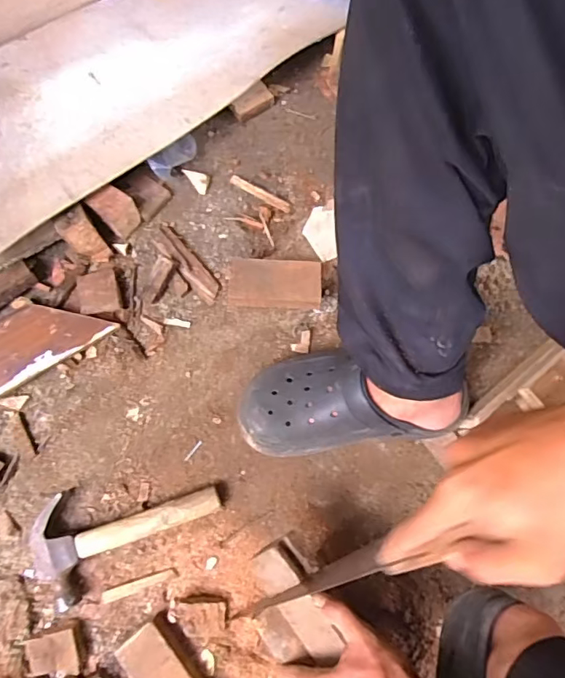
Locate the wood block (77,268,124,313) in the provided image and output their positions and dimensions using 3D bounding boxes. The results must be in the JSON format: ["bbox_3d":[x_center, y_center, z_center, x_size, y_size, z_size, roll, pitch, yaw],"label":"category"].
[{"bbox_3d":[-0.239,-0.061,0.669,0.052,0.021,0.058,-13,77,-4],"label":"wood block"}]

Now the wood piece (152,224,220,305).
[{"bbox_3d":[-0.127,-0.102,0.684,0.031,0.017,0.124,-40,80,-10],"label":"wood piece"}]

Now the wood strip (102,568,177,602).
[{"bbox_3d":[-0.169,0.289,0.605,0.088,0.004,0.012,-20,77,-5],"label":"wood strip"}]

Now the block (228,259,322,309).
[{"bbox_3d":[-0.011,-0.070,0.674,0.119,0.050,0.059,2,76,0],"label":"block"}]

